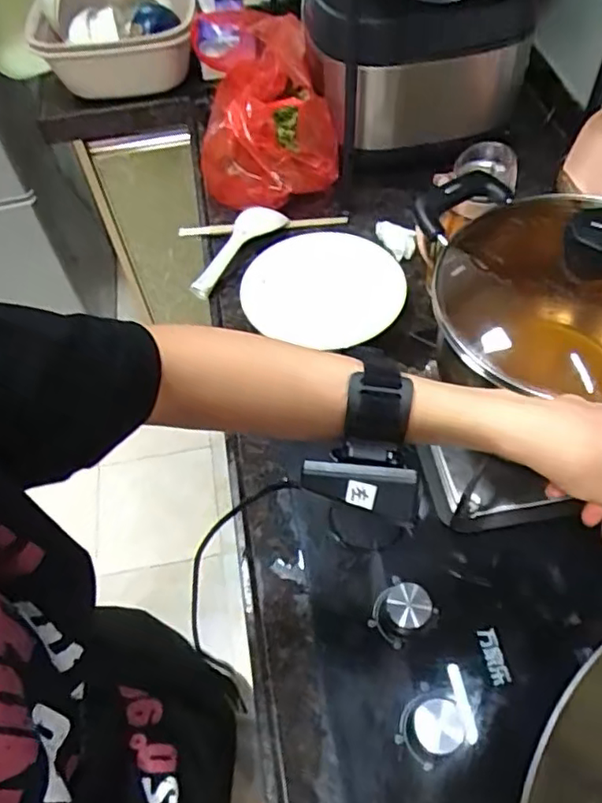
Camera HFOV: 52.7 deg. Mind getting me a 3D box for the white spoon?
[{"bbox_3d":[-0.091,-0.203,0.823,0.157,0.025,0.048,-46,62,7],"label":"white spoon"}]

